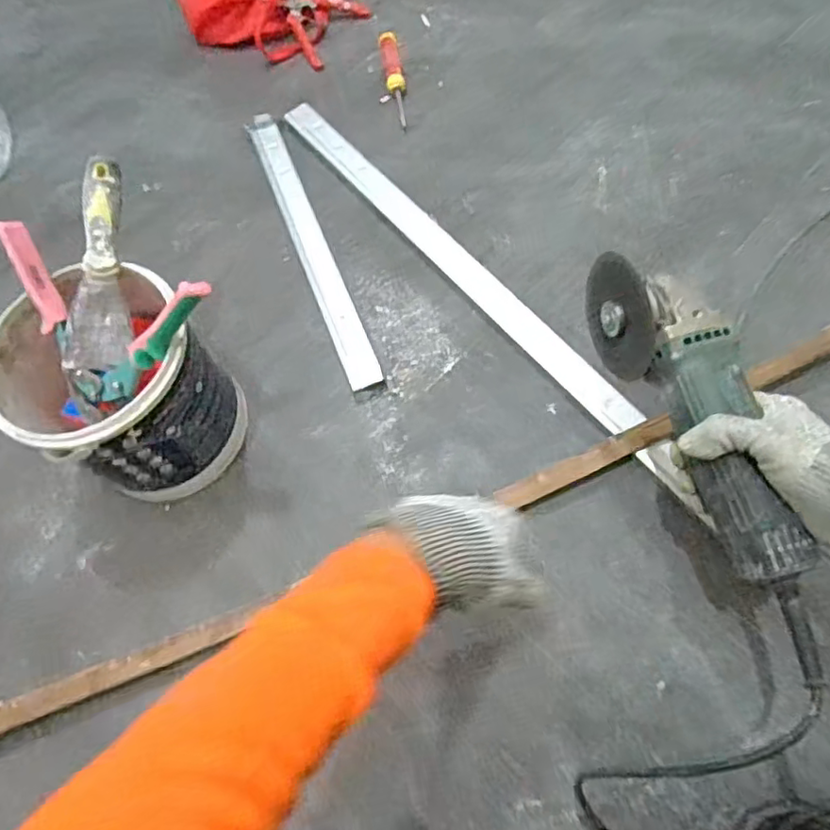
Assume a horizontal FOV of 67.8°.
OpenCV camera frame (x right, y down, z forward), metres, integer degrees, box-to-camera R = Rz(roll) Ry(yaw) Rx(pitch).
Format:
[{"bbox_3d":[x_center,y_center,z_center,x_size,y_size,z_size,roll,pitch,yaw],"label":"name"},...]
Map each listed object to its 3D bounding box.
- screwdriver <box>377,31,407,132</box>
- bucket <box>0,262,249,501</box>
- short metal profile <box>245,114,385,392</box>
[{"bbox_3d":[-0.029,-0.487,0.892,0.025,0.025,0.186,-9,68,-1],"label":"screwdriver"},{"bbox_3d":[-0.288,-0.025,0.624,0.181,0.183,0.181,-1,68,3],"label":"bucket"},{"bbox_3d":[-0.134,-0.224,0.791,0.041,0.015,0.445,-22,69,-5],"label":"short metal profile"}]

